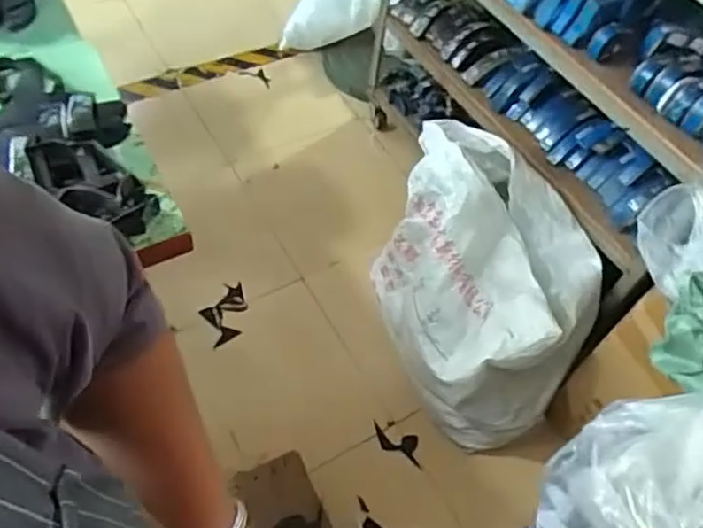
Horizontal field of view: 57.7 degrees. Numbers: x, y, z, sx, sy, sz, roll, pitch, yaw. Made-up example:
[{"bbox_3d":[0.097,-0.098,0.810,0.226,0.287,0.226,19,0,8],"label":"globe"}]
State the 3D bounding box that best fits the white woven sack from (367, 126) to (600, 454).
[{"bbox_3d":[0.315,0.046,1.569,0.479,0.489,0.600,-33,63,-24],"label":"white woven sack"}]

